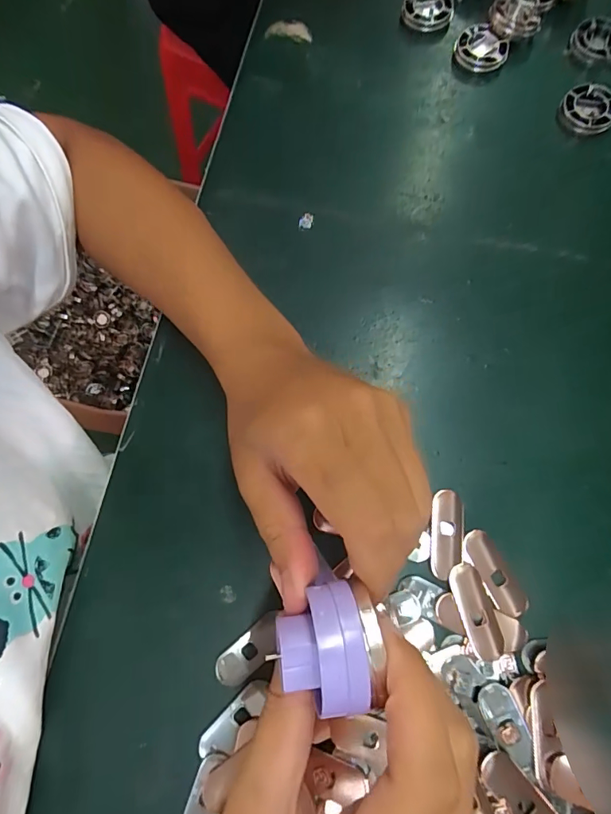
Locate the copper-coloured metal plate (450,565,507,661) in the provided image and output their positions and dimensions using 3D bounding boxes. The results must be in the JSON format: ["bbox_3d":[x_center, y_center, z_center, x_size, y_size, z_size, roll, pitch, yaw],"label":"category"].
[{"bbox_3d":[0.096,0.114,0.249,0.018,0.006,0.048,-15,77,-3],"label":"copper-coloured metal plate"}]

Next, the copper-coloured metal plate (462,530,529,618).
[{"bbox_3d":[0.108,0.096,0.256,0.019,0.004,0.049,-30,78,-7],"label":"copper-coloured metal plate"}]

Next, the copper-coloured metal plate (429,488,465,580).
[{"bbox_3d":[0.083,0.074,0.260,0.020,0.004,0.049,3,76,1],"label":"copper-coloured metal plate"}]

